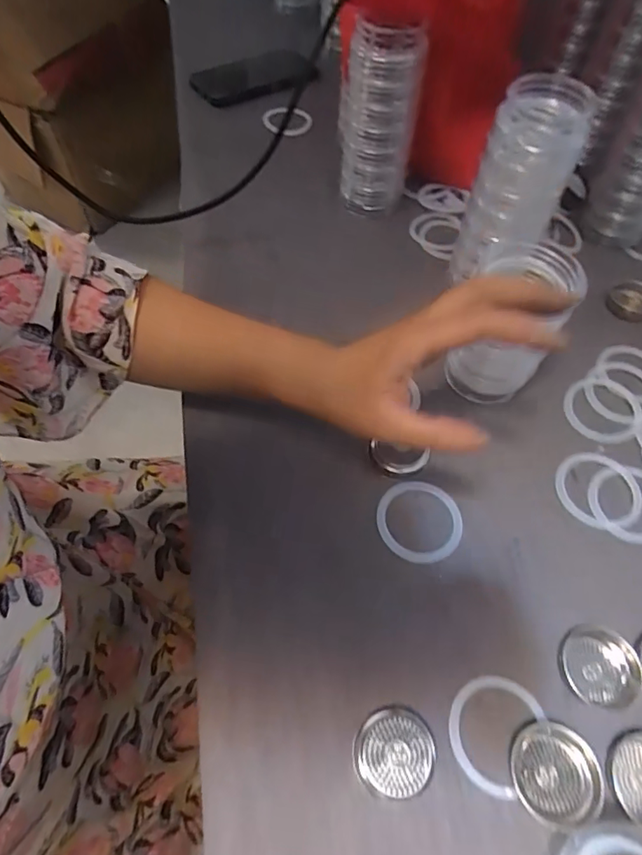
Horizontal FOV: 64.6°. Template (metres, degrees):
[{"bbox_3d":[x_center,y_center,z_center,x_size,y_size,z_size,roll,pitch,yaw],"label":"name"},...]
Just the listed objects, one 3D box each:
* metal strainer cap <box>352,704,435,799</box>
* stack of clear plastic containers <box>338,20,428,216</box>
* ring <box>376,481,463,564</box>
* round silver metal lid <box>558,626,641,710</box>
[{"bbox_3d":[0.040,0.176,0.275,0.043,0.017,0.041,1,58,-1],"label":"metal strainer cap"},{"bbox_3d":[0.054,-0.289,0.491,0.068,0.163,0.067,2,58,-1],"label":"stack of clear plastic containers"},{"bbox_3d":[0.069,0.064,0.351,0.060,0.004,0.058,1,58,-1],"label":"ring"},{"bbox_3d":[0.167,0.142,0.301,0.043,0.013,0.039,20,59,11],"label":"round silver metal lid"}]

